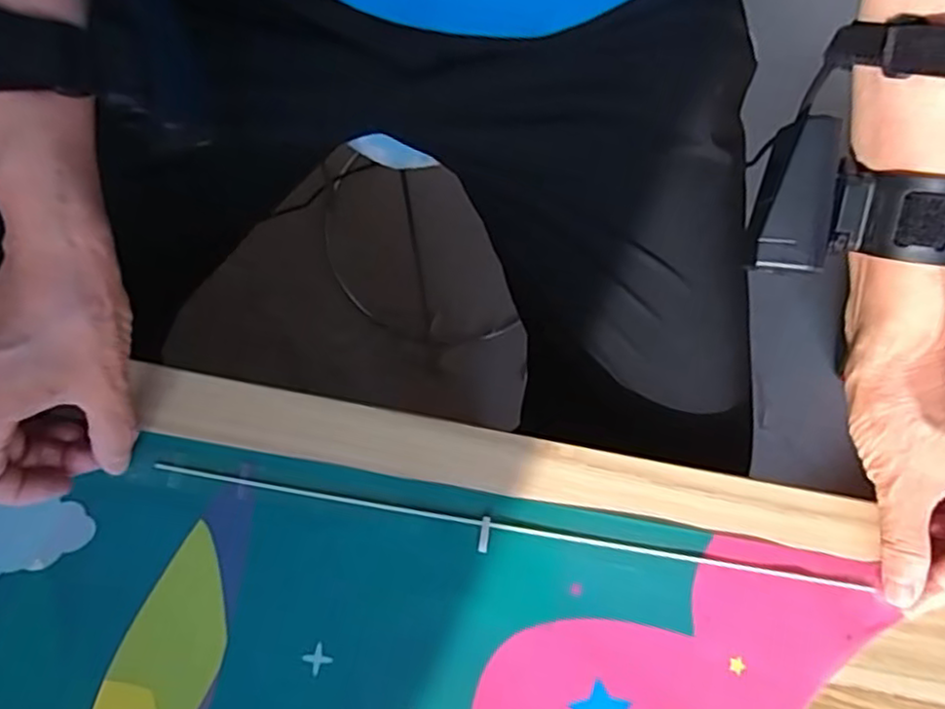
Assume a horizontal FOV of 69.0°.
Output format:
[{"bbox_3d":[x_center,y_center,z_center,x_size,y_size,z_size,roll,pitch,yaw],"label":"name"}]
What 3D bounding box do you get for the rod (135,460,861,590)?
[{"bbox_3d":[0.016,0.086,0.343,0.353,0.006,0.006,9,73,2],"label":"rod"}]

